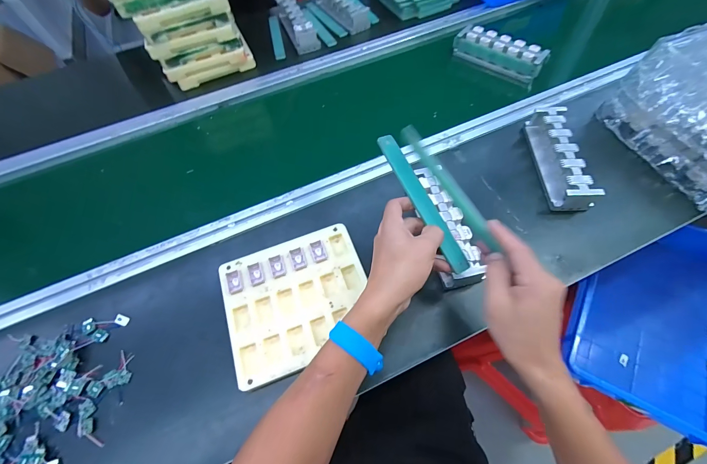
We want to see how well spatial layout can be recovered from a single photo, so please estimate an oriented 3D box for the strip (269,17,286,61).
[{"bbox_3d":[-0.196,-0.500,0.775,0.024,0.008,0.192,-13,61,-3],"label":"strip"}]

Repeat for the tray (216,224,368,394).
[{"bbox_3d":[-0.077,0.096,0.429,0.196,0.028,0.175,-20,62,-7],"label":"tray"}]

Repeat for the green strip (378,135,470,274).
[{"bbox_3d":[0.085,-0.039,0.378,0.026,0.010,0.194,-26,78,-10],"label":"green strip"}]

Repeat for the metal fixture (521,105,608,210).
[{"bbox_3d":[0.347,-0.130,0.512,0.059,0.047,0.190,-2,61,3],"label":"metal fixture"}]

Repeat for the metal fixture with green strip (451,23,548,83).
[{"bbox_3d":[0.323,-0.398,0.675,0.196,0.053,0.058,35,69,20],"label":"metal fixture with green strip"}]

